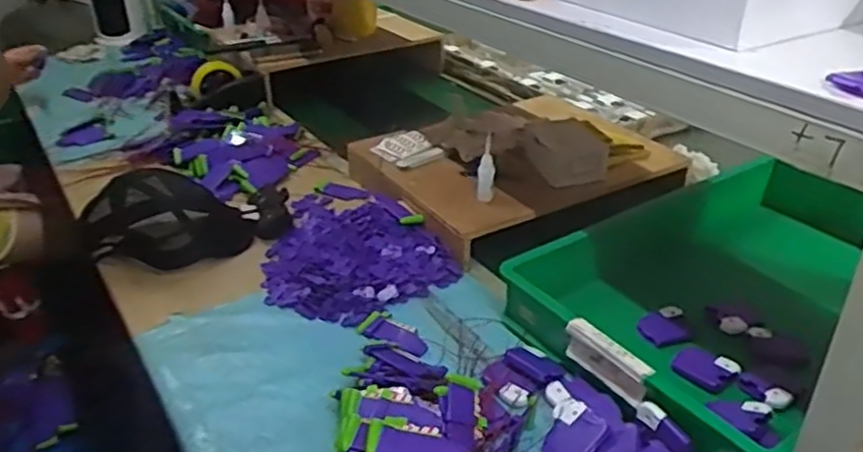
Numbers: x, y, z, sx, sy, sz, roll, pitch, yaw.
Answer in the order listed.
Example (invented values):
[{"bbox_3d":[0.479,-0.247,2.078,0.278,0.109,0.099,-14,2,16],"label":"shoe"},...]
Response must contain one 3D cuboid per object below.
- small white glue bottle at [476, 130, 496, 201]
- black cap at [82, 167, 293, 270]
[{"bbox_3d":[0.079,-0.083,1.027,0.025,0.096,0.024,4,7,-1],"label":"small white glue bottle"},{"bbox_3d":[-0.376,-0.017,1.097,0.305,0.107,0.157,-10,32,-16],"label":"black cap"}]

